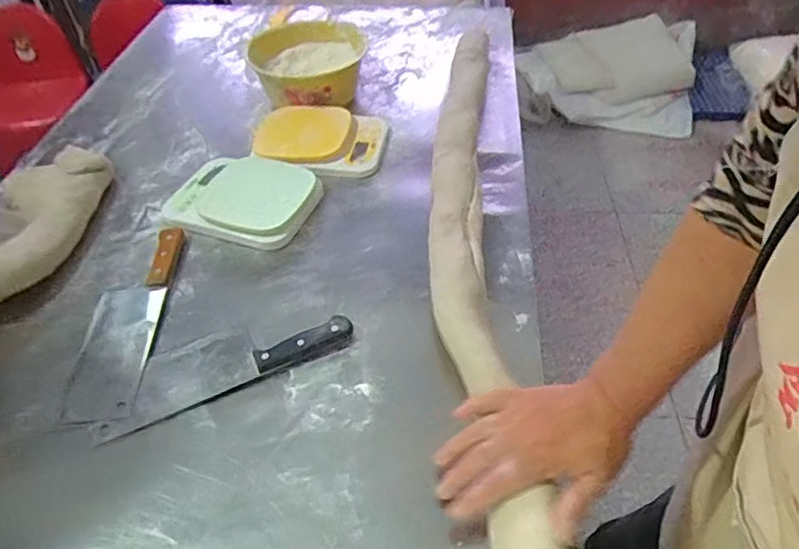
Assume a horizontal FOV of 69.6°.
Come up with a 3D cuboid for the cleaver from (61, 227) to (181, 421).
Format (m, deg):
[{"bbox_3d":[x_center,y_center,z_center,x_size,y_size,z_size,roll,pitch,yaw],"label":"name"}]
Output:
[{"bbox_3d":[-0.324,0.048,0.685,0.079,0.018,0.276,-2,47,0],"label":"cleaver"}]

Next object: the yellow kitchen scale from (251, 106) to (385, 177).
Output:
[{"bbox_3d":[-0.121,-0.218,0.895,0.196,0.031,0.152,5,47,7],"label":"yellow kitchen scale"}]

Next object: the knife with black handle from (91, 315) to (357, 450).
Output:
[{"bbox_3d":[-0.191,0.089,0.624,0.269,0.023,0.076,-20,49,-16],"label":"knife with black handle"}]

